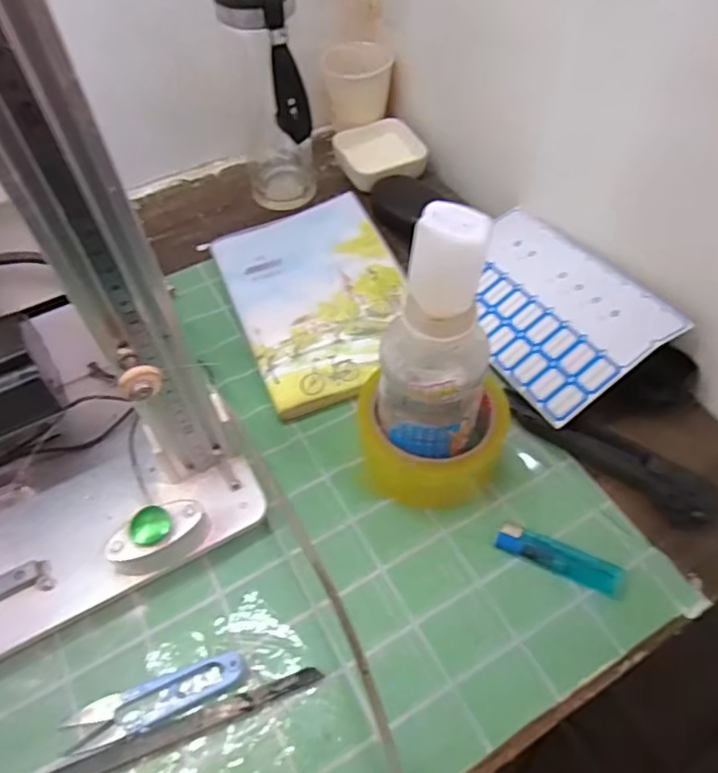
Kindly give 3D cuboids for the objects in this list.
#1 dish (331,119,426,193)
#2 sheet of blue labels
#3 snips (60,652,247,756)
[{"bbox_3d":[0.024,-0.240,0.610,0.083,0.025,0.090,-23,57,-13],"label":"dish"},{"bbox_3d":[0.142,-0.066,0.465,0.116,0.004,0.185,-39,48,3],"label":"sheet of blue labels"},{"bbox_3d":[-0.114,0.178,0.334,0.101,0.011,0.025,-17,56,-9],"label":"snips"}]

